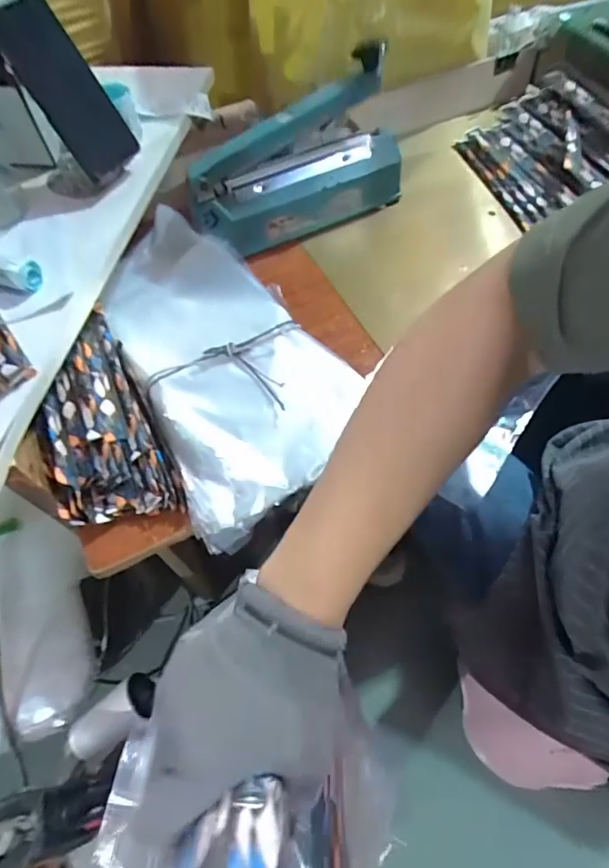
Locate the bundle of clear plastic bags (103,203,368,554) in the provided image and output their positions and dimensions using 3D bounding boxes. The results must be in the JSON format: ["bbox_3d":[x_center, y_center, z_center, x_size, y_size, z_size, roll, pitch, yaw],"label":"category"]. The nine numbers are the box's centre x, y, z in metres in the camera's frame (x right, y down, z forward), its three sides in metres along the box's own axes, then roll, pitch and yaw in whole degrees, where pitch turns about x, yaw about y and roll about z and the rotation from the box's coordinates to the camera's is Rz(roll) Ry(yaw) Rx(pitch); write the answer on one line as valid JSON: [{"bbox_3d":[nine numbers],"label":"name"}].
[{"bbox_3d":[-0.097,-0.109,0.584,0.218,0.049,0.432,-25,61,-11],"label":"bundle of clear plastic bags"}]

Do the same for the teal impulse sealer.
[{"bbox_3d":[-0.009,-0.356,0.652,0.297,0.166,0.077,-26,61,-12],"label":"teal impulse sealer"}]

